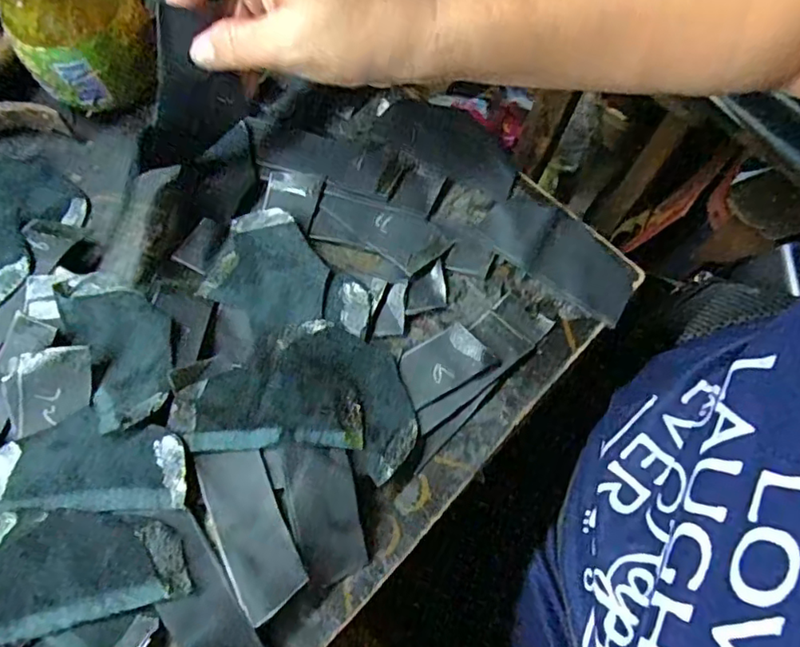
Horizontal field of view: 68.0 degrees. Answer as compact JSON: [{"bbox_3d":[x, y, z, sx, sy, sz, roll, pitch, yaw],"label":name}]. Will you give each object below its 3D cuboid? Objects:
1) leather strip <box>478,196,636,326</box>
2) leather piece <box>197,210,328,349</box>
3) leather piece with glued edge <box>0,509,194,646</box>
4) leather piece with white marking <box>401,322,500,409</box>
[{"bbox_3d":[0.090,-0.040,0.331,0.087,0.004,0.041,36,76,8],"label":"leather strip"},{"bbox_3d":[-0.073,-0.026,0.317,0.059,0.008,0.071,-34,75,-12],"label":"leather piece"},{"bbox_3d":[-0.141,0.102,0.250,0.090,0.012,0.049,-13,72,-6],"label":"leather piece with glued edge"},{"bbox_3d":[0.023,0.020,0.305,0.046,0.008,0.030,-27,74,-10],"label":"leather piece with white marking"}]

